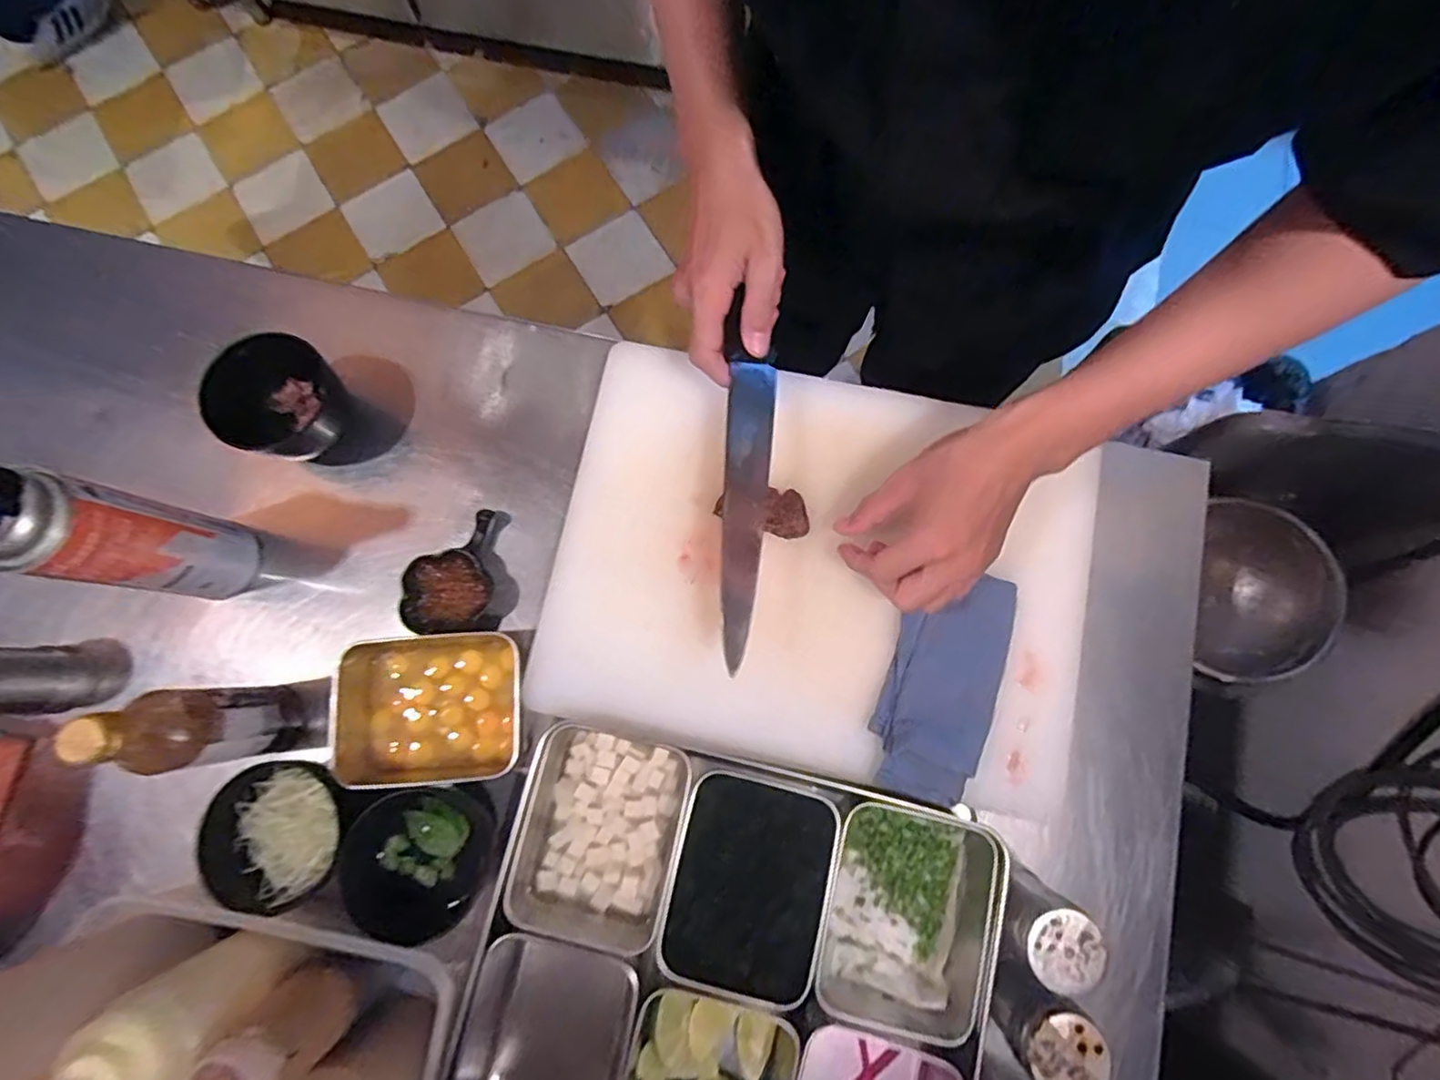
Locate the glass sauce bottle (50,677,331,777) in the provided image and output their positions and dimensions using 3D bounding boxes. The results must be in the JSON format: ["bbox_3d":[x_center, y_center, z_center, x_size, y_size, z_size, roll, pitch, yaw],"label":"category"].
[{"bbox_3d":[-0.346,0.125,0.429,0.052,0.149,0.054,-6,79,-1],"label":"glass sauce bottle"}]

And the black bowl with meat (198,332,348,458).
[{"bbox_3d":[-0.368,-0.118,0.533,0.091,0.060,0.097,0,79,0],"label":"black bowl with meat"}]

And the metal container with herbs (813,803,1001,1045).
[{"bbox_3d":[0.126,0.266,0.448,0.109,0.057,0.150,13,79,3],"label":"metal container with herbs"}]

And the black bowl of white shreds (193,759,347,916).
[{"bbox_3d":[-0.315,0.213,0.463,0.092,0.050,0.093,0,79,0],"label":"black bowl of white shreds"}]

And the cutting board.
[{"bbox_3d":[0.075,0.016,0.496,0.395,0.042,0.300,11,79,2],"label":"cutting board"}]

